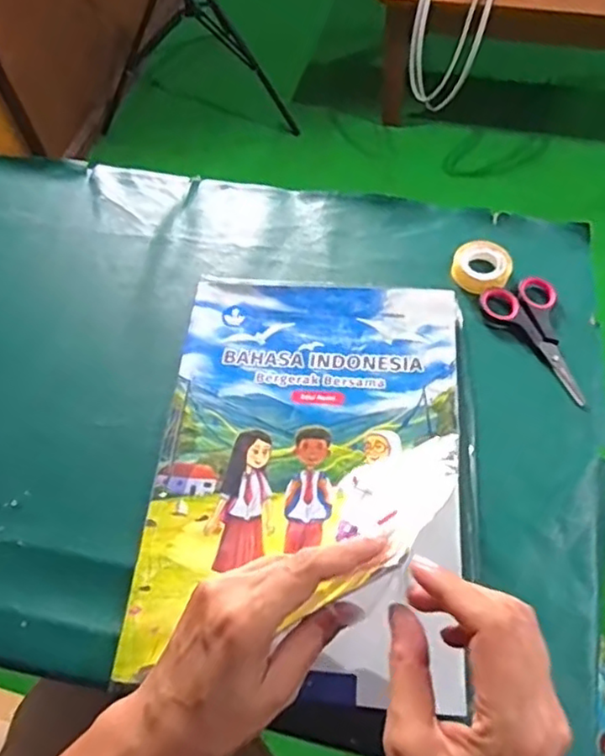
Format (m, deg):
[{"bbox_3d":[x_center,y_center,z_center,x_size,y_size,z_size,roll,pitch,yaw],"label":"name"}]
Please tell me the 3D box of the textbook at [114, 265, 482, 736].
[{"bbox_3d":[0.007,0.062,0.437,0.210,0.015,0.304,2,60,6],"label":"textbook"}]

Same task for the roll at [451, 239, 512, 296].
[{"bbox_3d":[0.147,-0.090,0.522,0.045,0.016,0.046,-2,59,3],"label":"roll"}]

